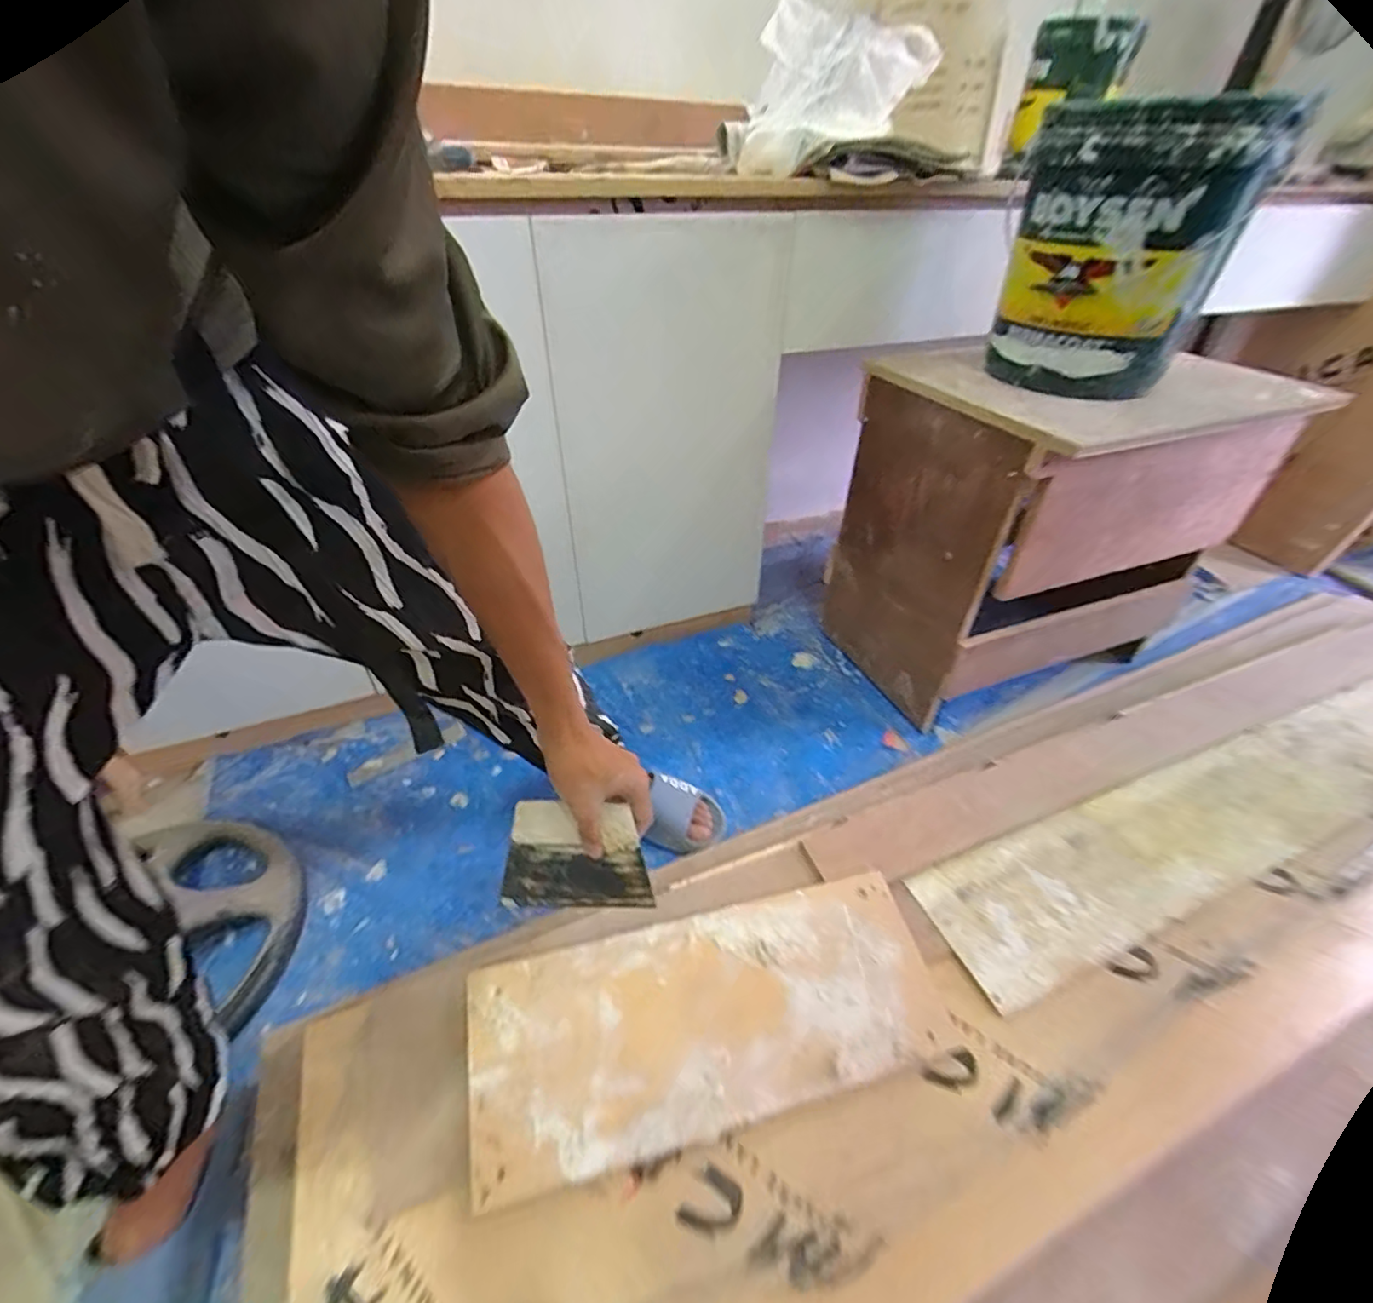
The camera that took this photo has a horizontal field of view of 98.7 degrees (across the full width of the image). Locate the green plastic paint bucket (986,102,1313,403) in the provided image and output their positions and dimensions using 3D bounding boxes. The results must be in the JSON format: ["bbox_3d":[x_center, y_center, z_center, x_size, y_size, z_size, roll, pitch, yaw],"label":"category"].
[{"bbox_3d":[0.575,-0.518,0.807,0.262,0.329,0.246,19,45,21],"label":"green plastic paint bucket"}]

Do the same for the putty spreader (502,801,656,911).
[{"bbox_3d":[-0.104,0.188,0.542,0.134,0.108,0.009,-3,11,2],"label":"putty spreader"}]

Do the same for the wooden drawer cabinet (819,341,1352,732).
[{"bbox_3d":[0.689,-0.266,1.187,0.660,0.593,0.451,-18,44,-17],"label":"wooden drawer cabinet"}]

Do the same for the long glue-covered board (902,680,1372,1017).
[{"bbox_3d":[0.944,0.233,0.977,1.297,0.018,0.184,-13,45,-19],"label":"long glue-covered board"}]

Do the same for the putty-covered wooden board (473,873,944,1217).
[{"bbox_3d":[0.030,0.414,0.679,0.527,0.016,0.216,-9,51,-13],"label":"putty-covered wooden board"}]

